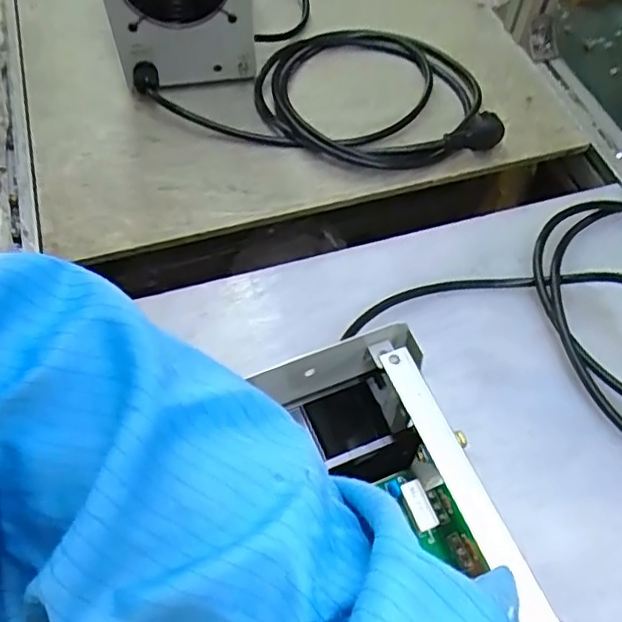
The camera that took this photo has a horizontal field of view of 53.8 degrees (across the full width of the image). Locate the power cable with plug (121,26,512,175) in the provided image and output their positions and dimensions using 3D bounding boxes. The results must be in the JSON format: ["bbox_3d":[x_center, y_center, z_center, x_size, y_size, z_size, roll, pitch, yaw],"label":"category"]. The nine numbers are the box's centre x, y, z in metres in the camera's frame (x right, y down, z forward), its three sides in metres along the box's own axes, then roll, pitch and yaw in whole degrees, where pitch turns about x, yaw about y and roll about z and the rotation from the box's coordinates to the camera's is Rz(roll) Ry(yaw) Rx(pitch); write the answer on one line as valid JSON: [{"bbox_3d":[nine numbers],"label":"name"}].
[{"bbox_3d":[0.029,-0.272,0.712,0.396,0.033,0.236,21,60,10],"label":"power cable with plug"}]

